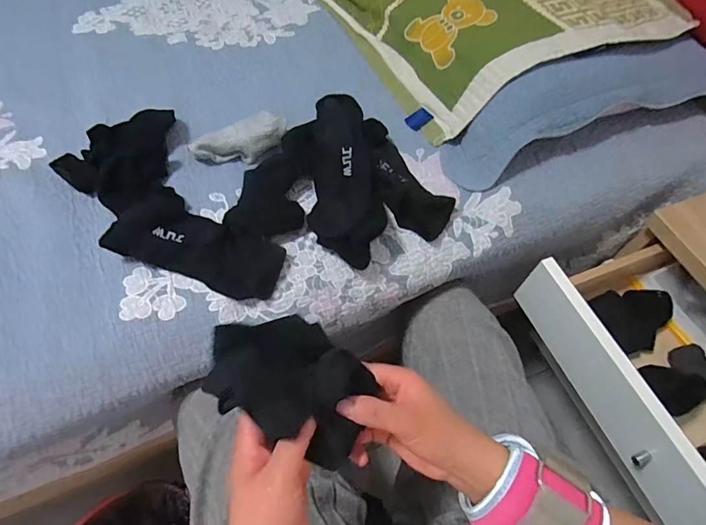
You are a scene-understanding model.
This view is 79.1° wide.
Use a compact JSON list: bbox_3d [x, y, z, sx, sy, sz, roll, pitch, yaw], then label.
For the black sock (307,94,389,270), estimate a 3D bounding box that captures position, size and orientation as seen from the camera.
[{"bbox_3d":[-0.007,-0.107,0.537,0.093,0.042,0.236,-5,73,-5],"label":"black sock"}]

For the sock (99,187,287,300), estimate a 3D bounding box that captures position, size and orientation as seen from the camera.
[{"bbox_3d":[-0.174,-0.021,0.499,0.186,0.024,0.088,22,59,-3],"label":"sock"}]

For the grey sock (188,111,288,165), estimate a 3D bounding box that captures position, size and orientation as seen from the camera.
[{"bbox_3d":[-0.150,-0.160,0.572,0.123,0.031,0.051,-23,62,-16],"label":"grey sock"}]

